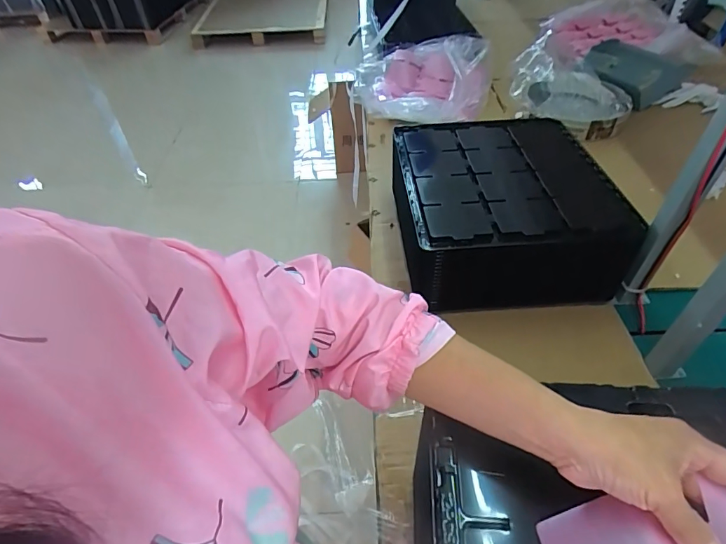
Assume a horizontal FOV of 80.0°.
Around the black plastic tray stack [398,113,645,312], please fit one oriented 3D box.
[{"bbox_3d":[0.244,-0.123,0.796,0.339,0.153,0.375,-4,47,-1],"label":"black plastic tray stack"}]

